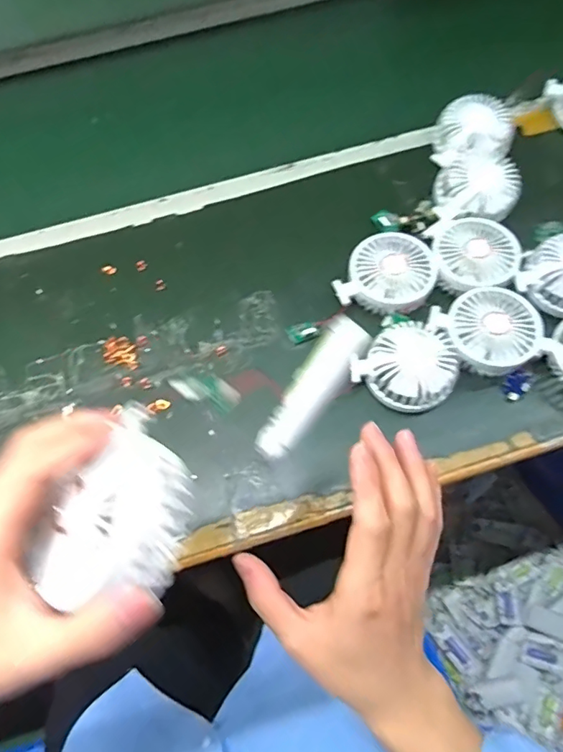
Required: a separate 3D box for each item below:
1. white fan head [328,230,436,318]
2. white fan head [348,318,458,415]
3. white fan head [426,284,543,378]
[{"bbox_3d":[0.115,-0.113,0.571,0.100,0.037,0.091,-1,64,3],"label":"white fan head"},{"bbox_3d":[0.127,-0.010,0.520,0.090,0.029,0.085,-1,64,3],"label":"white fan head"},{"bbox_3d":[0.211,-0.046,0.533,0.095,0.037,0.095,-1,64,3],"label":"white fan head"}]

